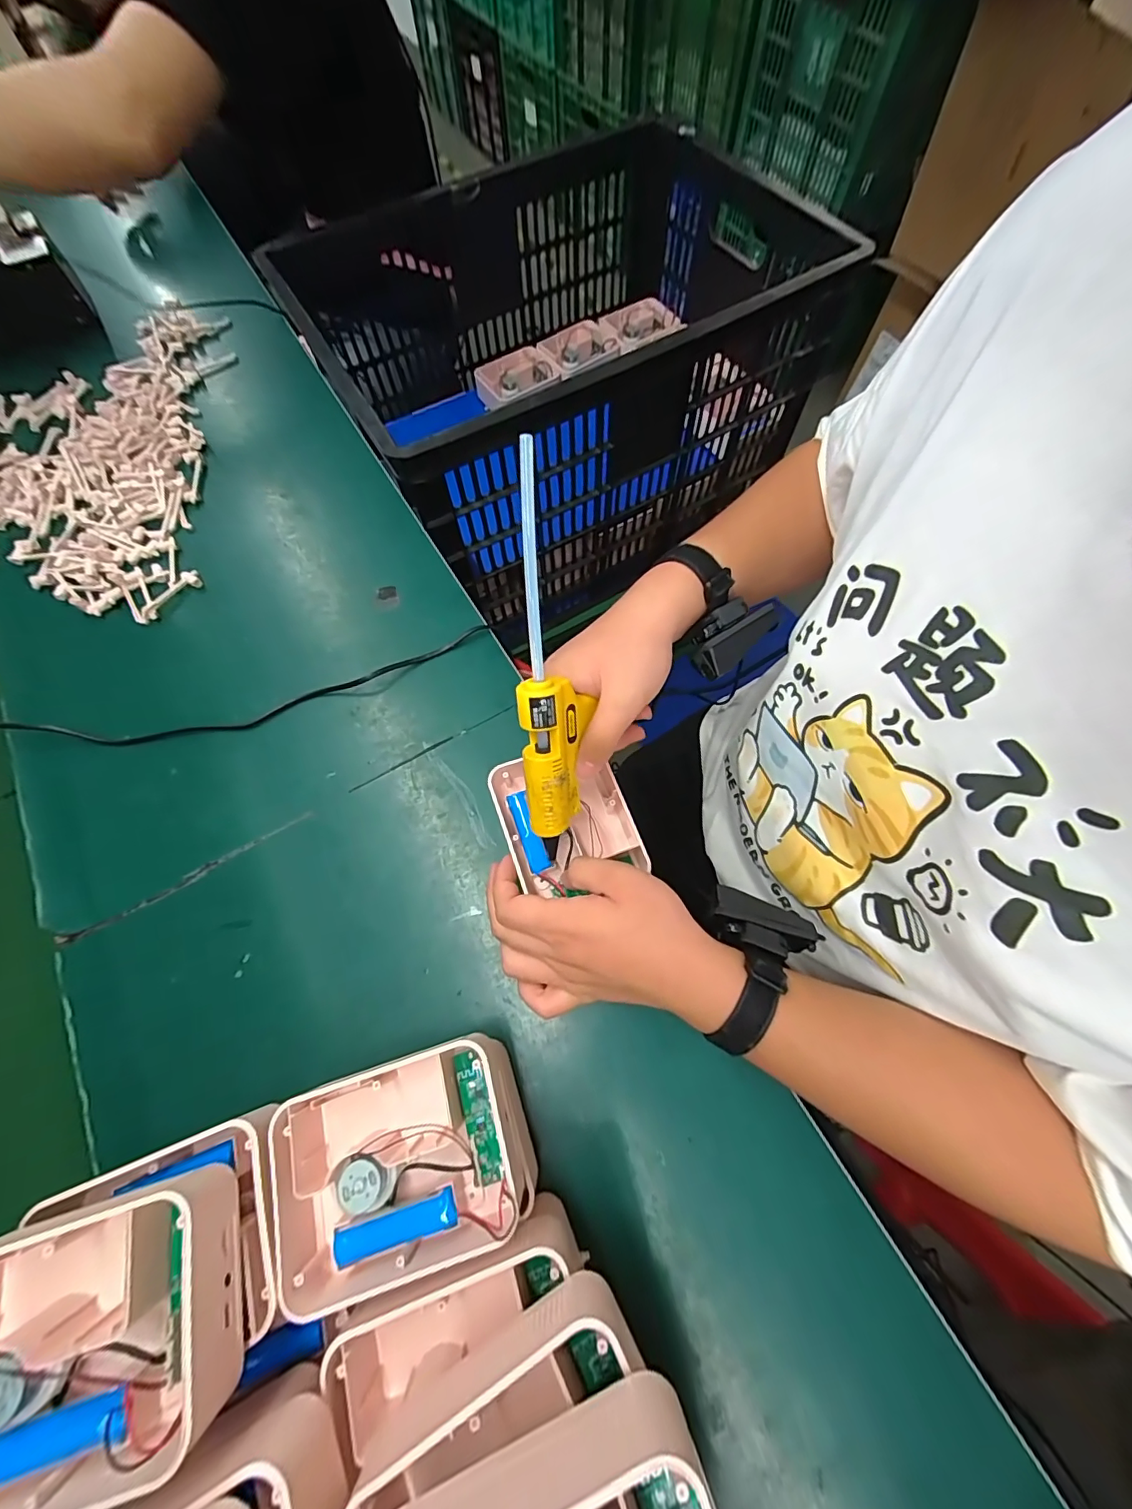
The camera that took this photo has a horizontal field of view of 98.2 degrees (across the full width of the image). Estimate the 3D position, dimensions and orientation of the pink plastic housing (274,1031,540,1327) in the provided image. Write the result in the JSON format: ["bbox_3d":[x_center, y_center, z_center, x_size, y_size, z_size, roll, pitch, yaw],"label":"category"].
[{"bbox_3d":[-0.093,0.233,0.289,0.134,0.049,0.100,-14,69,-5],"label":"pink plastic housing"}]

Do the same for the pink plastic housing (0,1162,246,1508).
[{"bbox_3d":[-0.228,0.269,0.227,0.134,0.046,0.102,-17,70,-7],"label":"pink plastic housing"}]

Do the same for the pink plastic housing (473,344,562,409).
[{"bbox_3d":[-0.082,-0.661,0.870,0.138,0.045,0.091,-35,72,-13],"label":"pink plastic housing"}]

